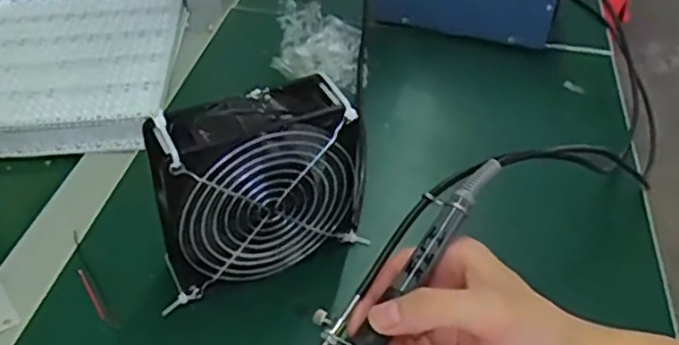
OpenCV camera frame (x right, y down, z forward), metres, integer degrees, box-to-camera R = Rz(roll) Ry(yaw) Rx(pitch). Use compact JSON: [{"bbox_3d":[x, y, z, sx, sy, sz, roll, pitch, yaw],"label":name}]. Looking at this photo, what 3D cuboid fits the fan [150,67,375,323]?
[{"bbox_3d":[-0.048,0.012,0.415,0.131,0.119,0.057,-19,44,-21],"label":"fan"}]

